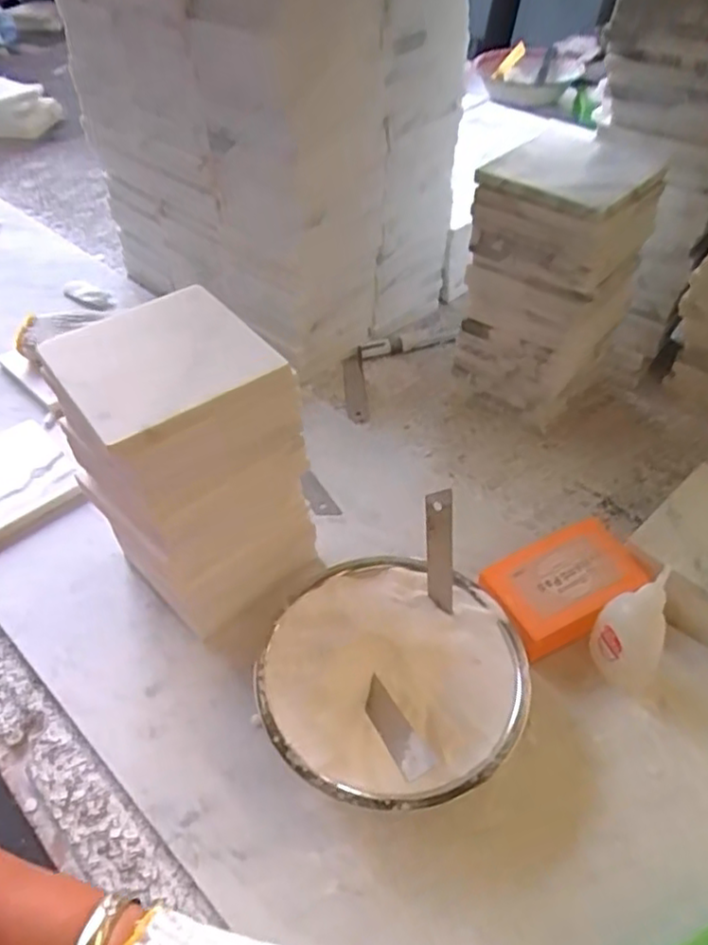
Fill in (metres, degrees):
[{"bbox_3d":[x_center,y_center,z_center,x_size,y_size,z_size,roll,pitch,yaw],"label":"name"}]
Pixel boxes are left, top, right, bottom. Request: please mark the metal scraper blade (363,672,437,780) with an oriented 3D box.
[{"bbox_3d":[0.023,0.139,0.373,0.020,0.004,0.058,-17,49,-26],"label":"metal scraper blade"}]

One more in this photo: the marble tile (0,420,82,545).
[{"bbox_3d":[-0.277,0.008,0.535,0.099,0.014,0.106,-31,55,-24],"label":"marble tile"}]

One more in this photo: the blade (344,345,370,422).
[{"bbox_3d":[0.001,-0.082,0.640,0.020,0.007,0.102,4,44,-10],"label":"blade"}]

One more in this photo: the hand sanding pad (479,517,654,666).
[{"bbox_3d":[0.133,0.074,0.442,0.097,0.025,0.060,-21,52,-17],"label":"hand sanding pad"}]

